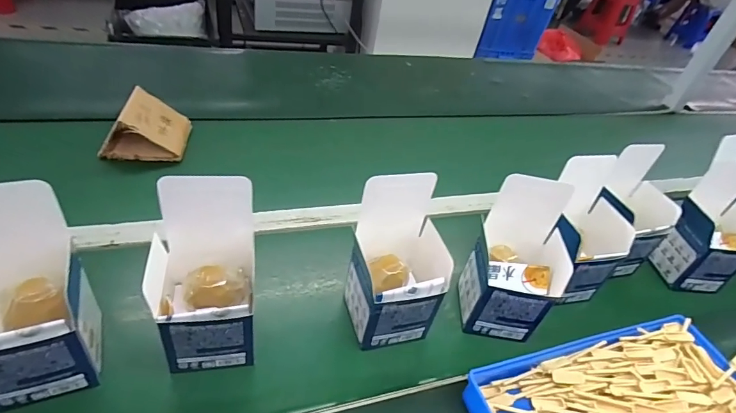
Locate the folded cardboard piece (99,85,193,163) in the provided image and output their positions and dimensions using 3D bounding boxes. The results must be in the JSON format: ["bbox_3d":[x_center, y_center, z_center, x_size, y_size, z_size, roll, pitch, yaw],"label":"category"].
[{"bbox_3d":[-0.352,-0.130,0.668,0.115,0.082,0.104,-2,37,-12],"label":"folded cardboard piece"}]

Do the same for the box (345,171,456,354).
[{"bbox_3d":[0.033,0.063,0.464,0.100,0.191,0.107,-3,40,-11],"label":"box"}]

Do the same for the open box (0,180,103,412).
[{"bbox_3d":[-0.302,0.077,0.362,0.097,0.169,0.112,-15,42,-27],"label":"open box"}]

